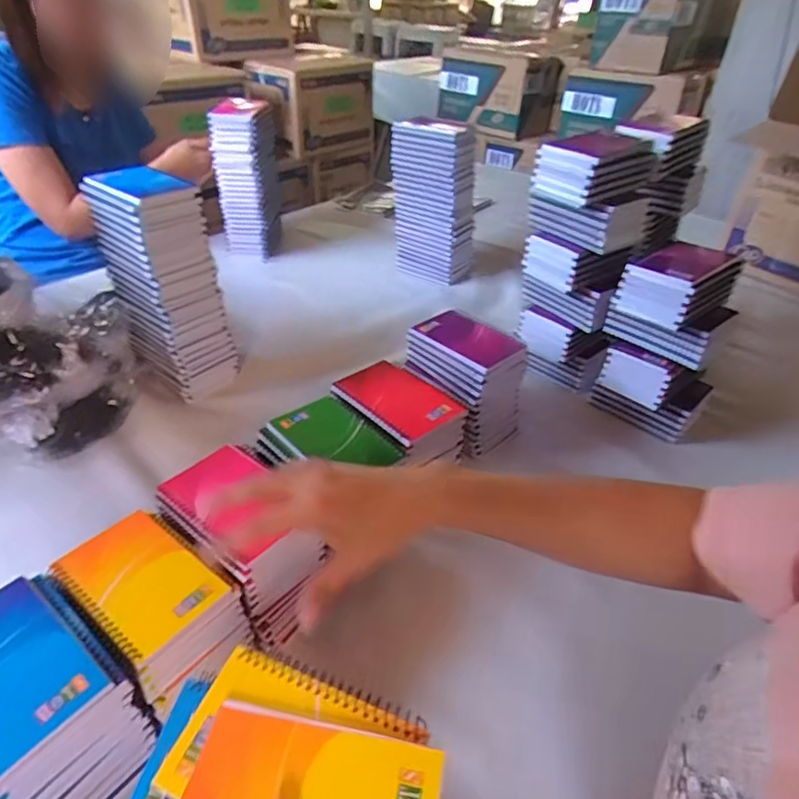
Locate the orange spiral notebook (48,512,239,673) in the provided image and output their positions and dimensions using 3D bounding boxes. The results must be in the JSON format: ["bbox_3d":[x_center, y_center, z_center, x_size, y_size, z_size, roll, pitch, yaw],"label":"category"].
[{"bbox_3d":[-0.208,0.147,0.448,0.132,0.015,0.082,25,44,26],"label":"orange spiral notebook"}]

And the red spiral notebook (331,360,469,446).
[{"bbox_3d":[-0.003,-0.003,0.606,0.081,0.017,0.128,-29,48,-33],"label":"red spiral notebook"}]

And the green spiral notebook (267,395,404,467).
[{"bbox_3d":[-0.066,0.039,0.560,0.080,0.007,0.124,-29,48,-34],"label":"green spiral notebook"}]

